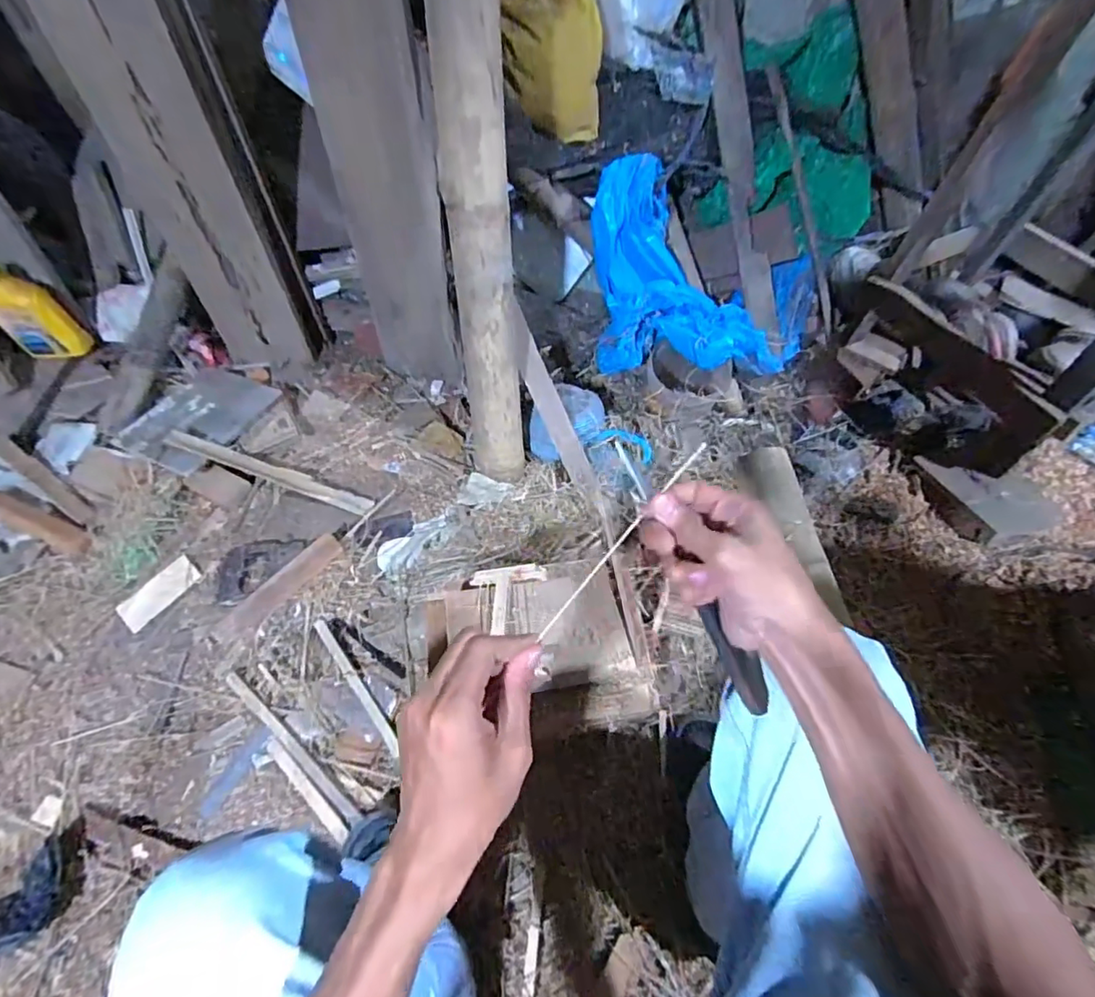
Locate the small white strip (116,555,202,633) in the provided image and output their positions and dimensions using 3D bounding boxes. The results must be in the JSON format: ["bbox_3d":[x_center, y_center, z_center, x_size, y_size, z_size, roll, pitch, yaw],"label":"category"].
[{"bbox_3d":[-0.632,0.154,0.911,0.065,0.008,0.124,39,71,18],"label":"small white strip"}]

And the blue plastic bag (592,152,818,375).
[{"bbox_3d":[0.265,-0.364,0.952,0.397,0.263,0.243,13,64,10],"label":"blue plastic bag"}]

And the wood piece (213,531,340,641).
[{"bbox_3d":[-0.416,0.137,0.869,0.051,0.007,0.212,34,64,22],"label":"wood piece"}]

